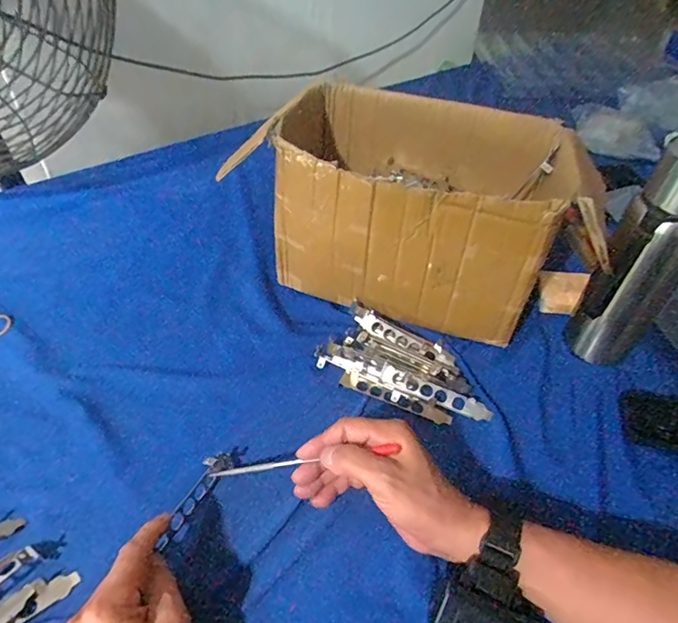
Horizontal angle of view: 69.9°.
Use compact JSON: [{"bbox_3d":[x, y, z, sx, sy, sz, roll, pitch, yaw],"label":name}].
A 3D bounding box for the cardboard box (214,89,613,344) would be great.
[{"bbox_3d":[0.088,-0.121,0.583,0.367,0.197,0.216,13,46,10],"label":"cardboard box"}]

